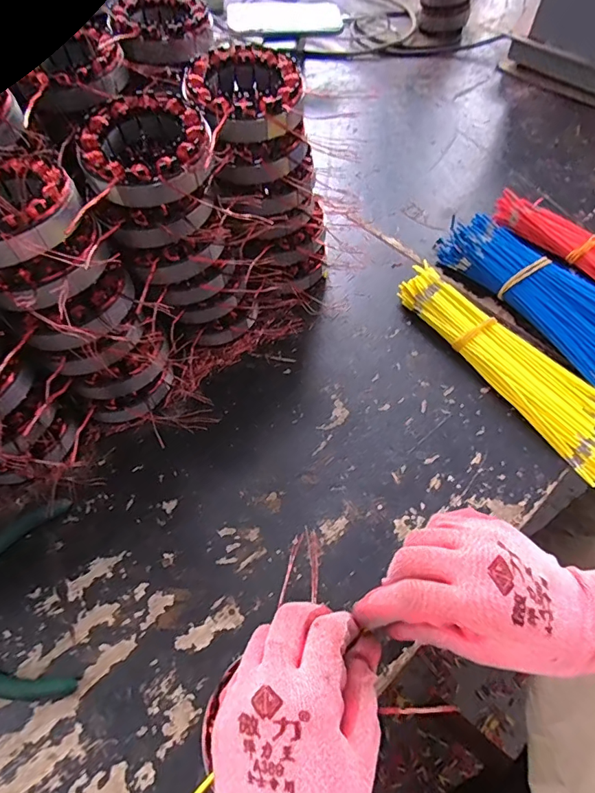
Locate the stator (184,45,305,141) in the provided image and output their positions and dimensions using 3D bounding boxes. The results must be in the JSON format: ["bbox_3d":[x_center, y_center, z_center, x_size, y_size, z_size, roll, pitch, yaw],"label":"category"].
[{"bbox_3d":[-0.038,-0.226,0.345,0.080,0.030,0.080,-6,59,-4],"label":"stator"}]

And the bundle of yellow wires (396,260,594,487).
[{"bbox_3d":[0.195,-0.037,0.425,0.071,0.026,0.239,-28,63,-17],"label":"bundle of yellow wires"}]

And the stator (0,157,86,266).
[{"bbox_3d":[-0.179,-0.115,0.287,0.082,0.028,0.087,-33,65,-19],"label":"stator"}]

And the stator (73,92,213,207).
[{"bbox_3d":[-0.102,-0.167,0.315,0.085,0.028,0.091,-8,59,-6],"label":"stator"}]

